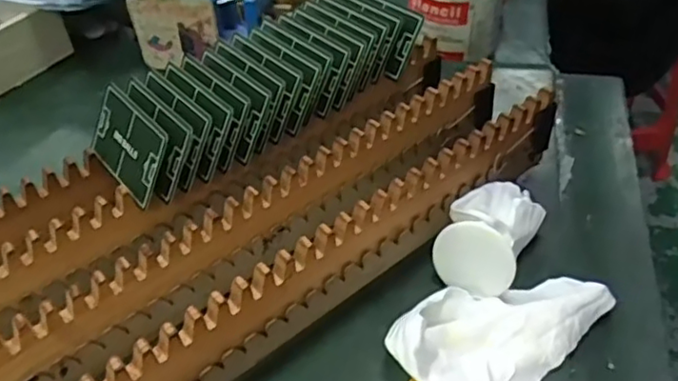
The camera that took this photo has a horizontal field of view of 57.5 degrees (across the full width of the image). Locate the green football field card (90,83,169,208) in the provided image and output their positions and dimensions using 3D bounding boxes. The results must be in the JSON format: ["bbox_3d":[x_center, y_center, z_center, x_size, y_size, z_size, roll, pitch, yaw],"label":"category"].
[{"bbox_3d":[-0.136,-0.030,0.396,0.005,0.051,0.080,-3,31,-48],"label":"green football field card"}]

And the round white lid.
[{"bbox_3d":[0.084,0.042,0.390,0.051,0.046,0.007,15,24,24],"label":"round white lid"}]

